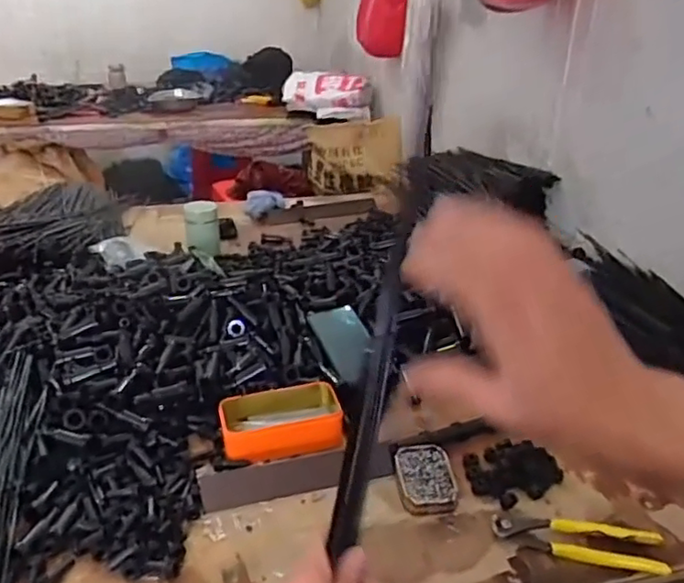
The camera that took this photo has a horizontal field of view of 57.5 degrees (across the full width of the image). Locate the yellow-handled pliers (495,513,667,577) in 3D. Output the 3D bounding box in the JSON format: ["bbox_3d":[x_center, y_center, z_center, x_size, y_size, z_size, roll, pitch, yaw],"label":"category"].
[{"bbox_3d":[0.243,0.256,0.643,0.168,0.018,0.048,7,28,10],"label":"yellow-handled pliers"}]

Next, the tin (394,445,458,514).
[{"bbox_3d":[0.096,0.210,0.711,0.061,0.022,0.084,-1,27,-6],"label":"tin"}]

